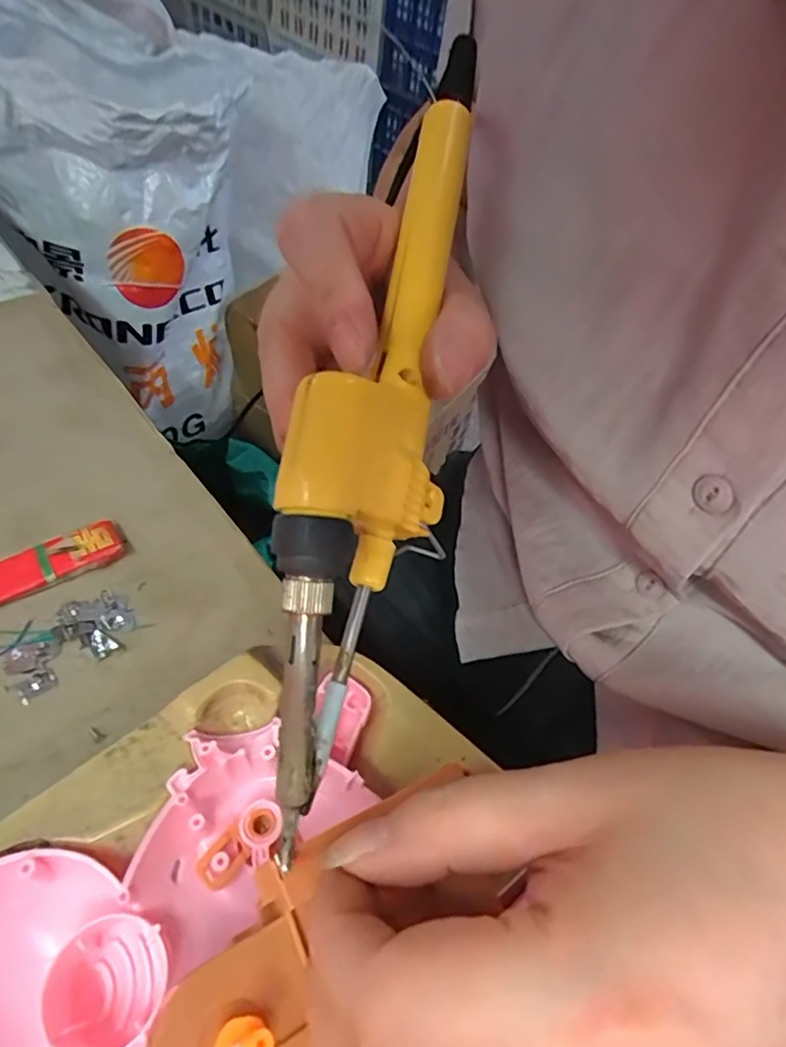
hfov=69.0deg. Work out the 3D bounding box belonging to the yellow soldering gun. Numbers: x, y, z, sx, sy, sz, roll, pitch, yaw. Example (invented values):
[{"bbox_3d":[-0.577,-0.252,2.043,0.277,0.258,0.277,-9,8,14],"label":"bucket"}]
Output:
[{"bbox_3d":[-0.002,-0.035,0.153,0.036,0.033,0.217,12,74,5],"label":"yellow soldering gun"}]

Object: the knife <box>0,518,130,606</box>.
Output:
[{"bbox_3d":[-0.176,0.027,0.255,0.106,0.009,0.021,-24,59,-26],"label":"knife"}]

